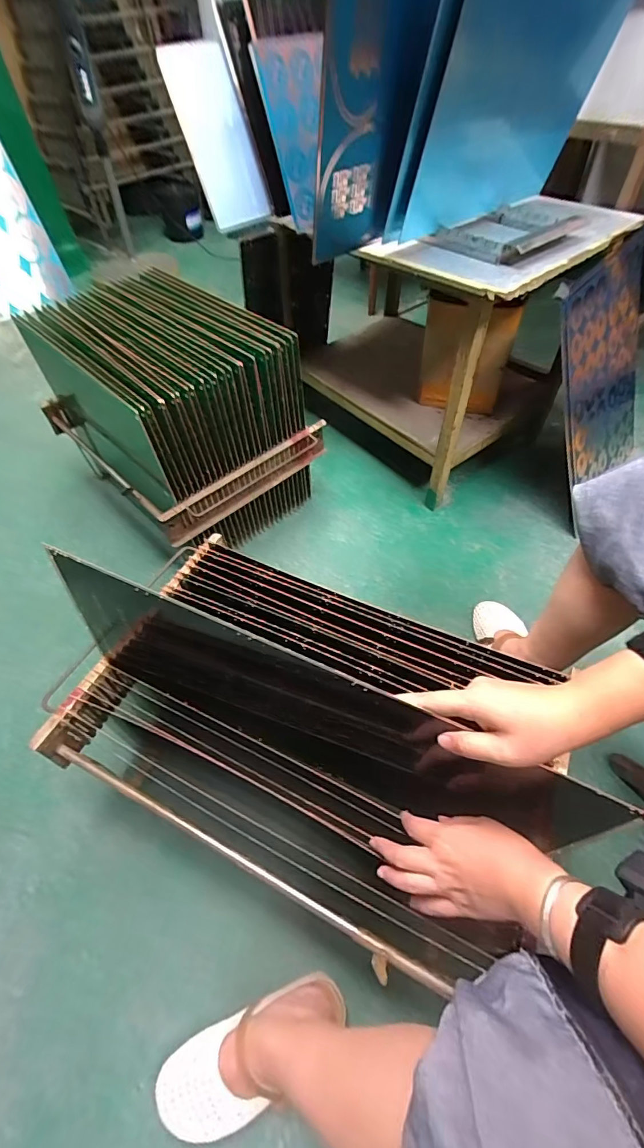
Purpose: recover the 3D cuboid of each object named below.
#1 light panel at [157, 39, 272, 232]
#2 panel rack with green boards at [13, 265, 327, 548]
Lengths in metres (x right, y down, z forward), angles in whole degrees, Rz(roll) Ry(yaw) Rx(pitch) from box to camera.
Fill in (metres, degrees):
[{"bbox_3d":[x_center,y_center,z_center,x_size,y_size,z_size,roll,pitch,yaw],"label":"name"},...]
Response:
[{"bbox_3d":[-0.177,-0.733,0.765,0.103,0.233,0.032,-18,52,7],"label":"light panel"},{"bbox_3d":[-0.315,-0.345,0.981,0.376,0.405,0.507,-37,59,-23],"label":"panel rack with green boards"}]

